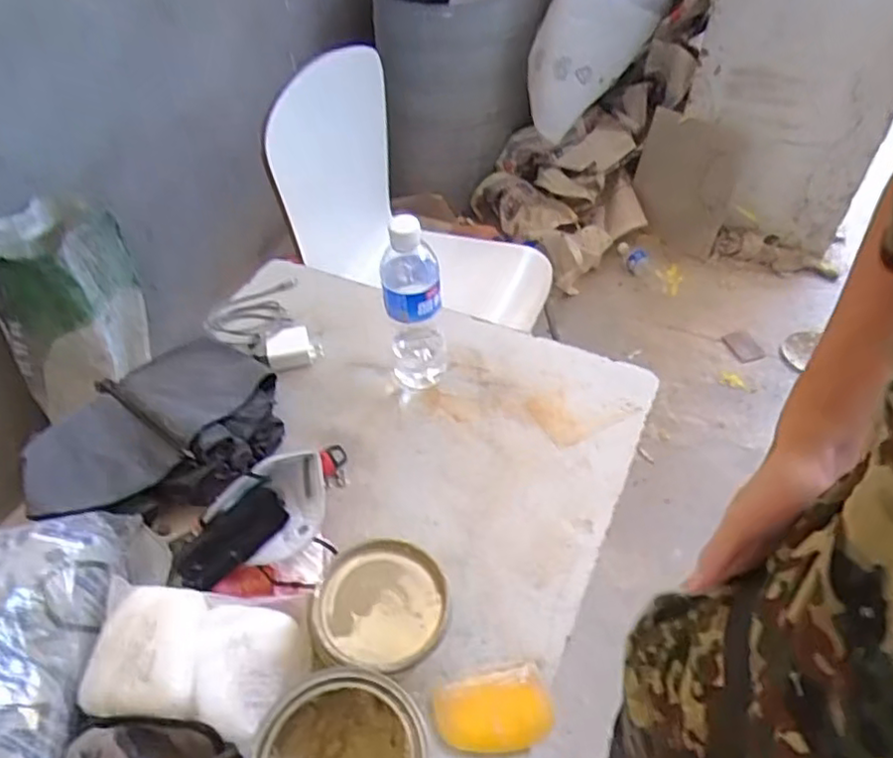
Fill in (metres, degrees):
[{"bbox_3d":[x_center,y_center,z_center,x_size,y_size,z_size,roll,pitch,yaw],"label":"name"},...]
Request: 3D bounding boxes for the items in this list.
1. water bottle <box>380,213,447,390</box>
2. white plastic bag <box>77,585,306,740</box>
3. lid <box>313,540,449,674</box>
[{"bbox_3d":[-0.036,-0.083,0.759,0.070,0.217,0.078,-2,48,-2],"label":"water bottle"},{"bbox_3d":[-0.211,0.240,0.572,0.166,0.028,0.102,17,58,-11],"label":"white plastic bag"},{"bbox_3d":[-0.058,0.199,0.594,0.114,0.008,0.114,0,49,0],"label":"lid"}]

